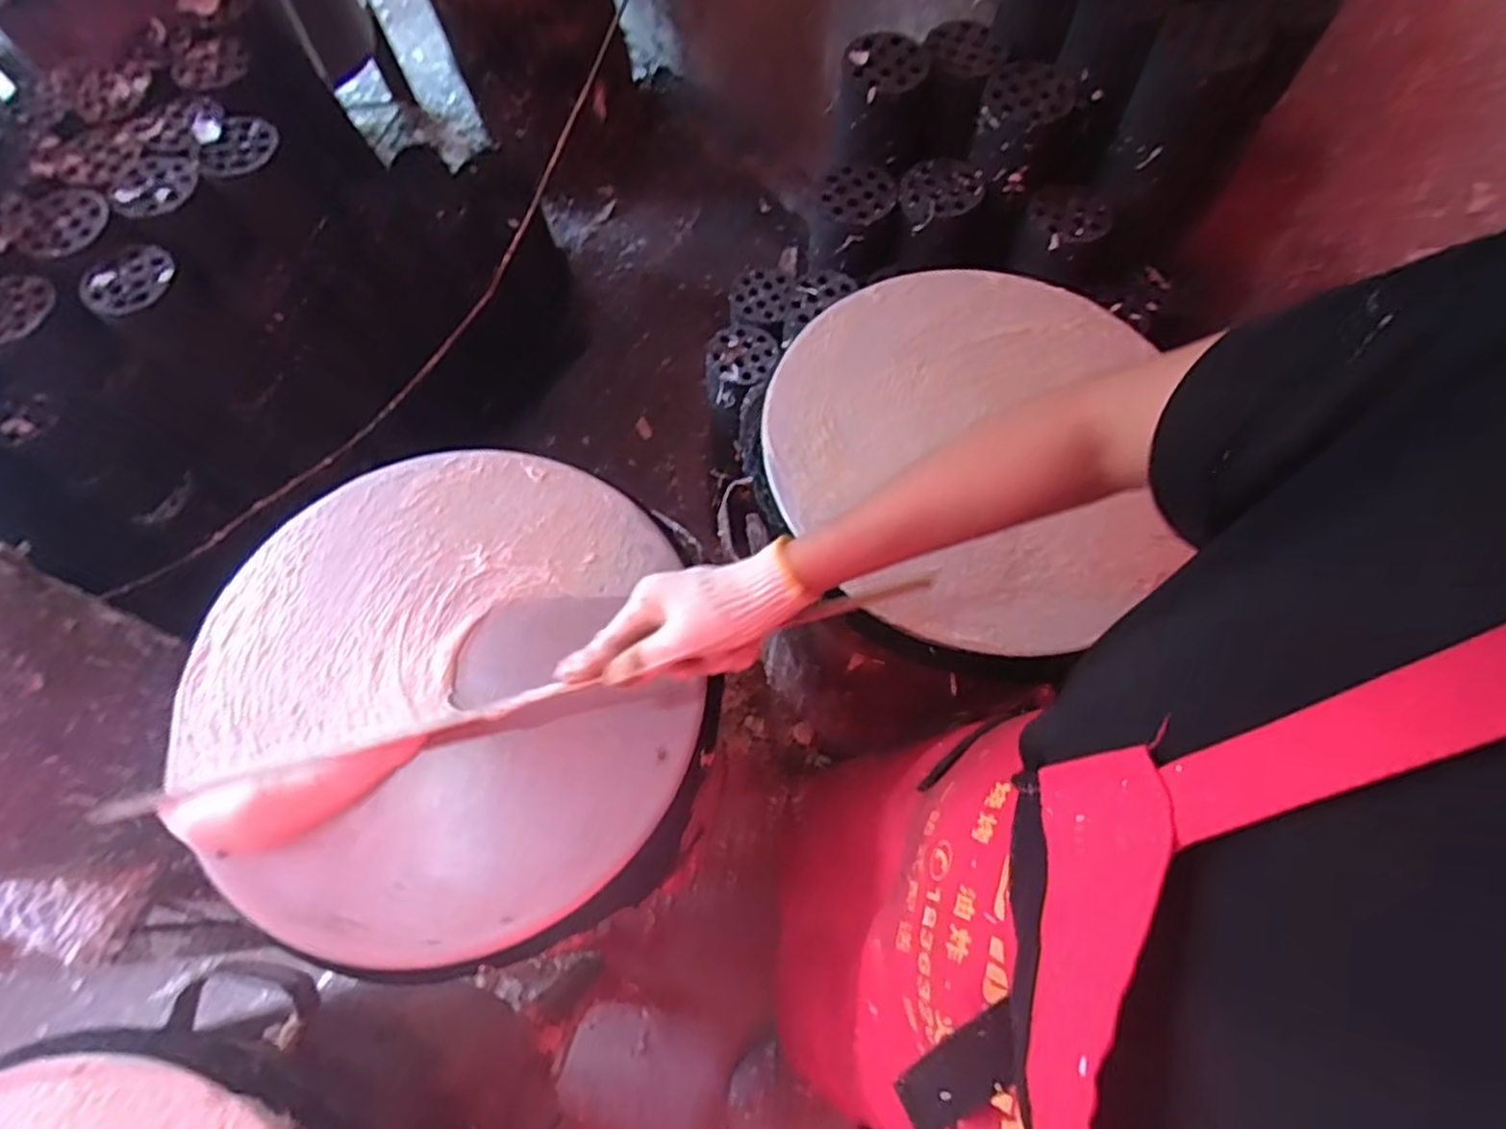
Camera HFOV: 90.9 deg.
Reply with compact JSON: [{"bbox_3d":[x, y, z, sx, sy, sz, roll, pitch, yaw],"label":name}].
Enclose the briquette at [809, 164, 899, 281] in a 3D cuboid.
[{"bbox_3d":[0.121,-0.422,0.927,0.111,0.086,0.109,3,66,1],"label":"briquette"}]

